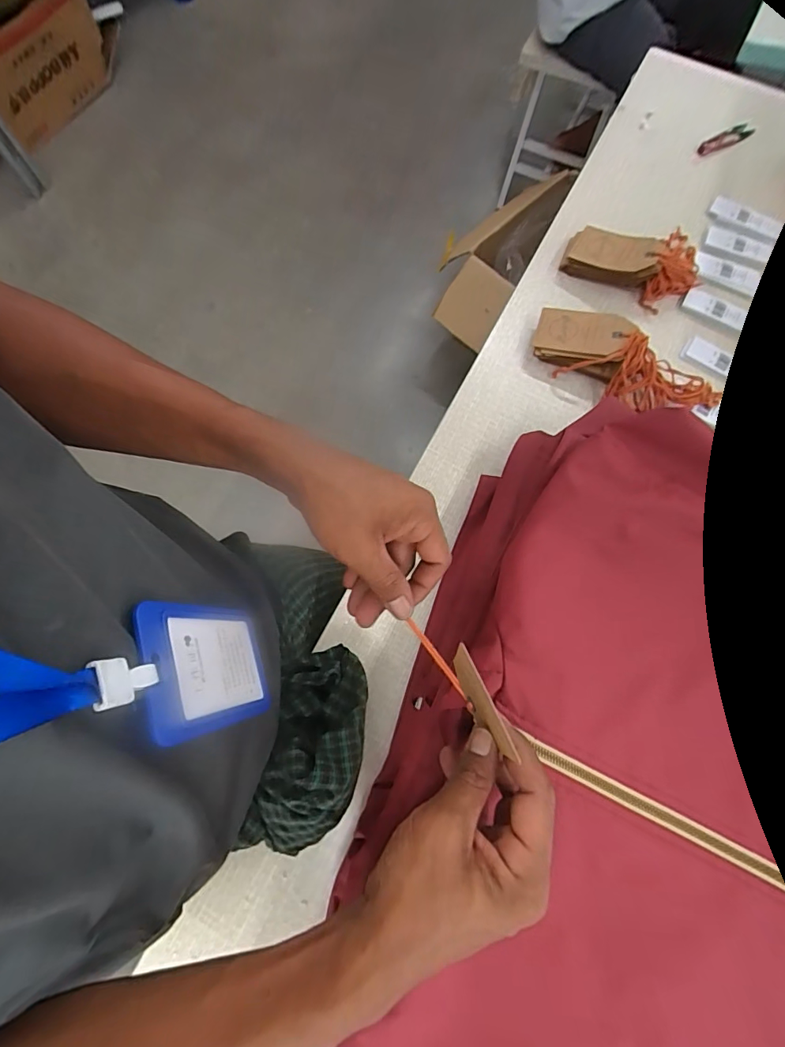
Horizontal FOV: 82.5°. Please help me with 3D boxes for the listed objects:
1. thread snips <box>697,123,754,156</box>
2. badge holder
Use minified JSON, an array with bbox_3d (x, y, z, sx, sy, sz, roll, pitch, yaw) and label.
[{"bbox_3d":[0.466,-0.540,0.630,0.080,0.011,0.020,-23,75,-7],"label":"thread snips"},{"bbox_3d":[-0.103,0.081,0.257,0.004,0.113,0.069,-20,73,7],"label":"badge holder"}]

